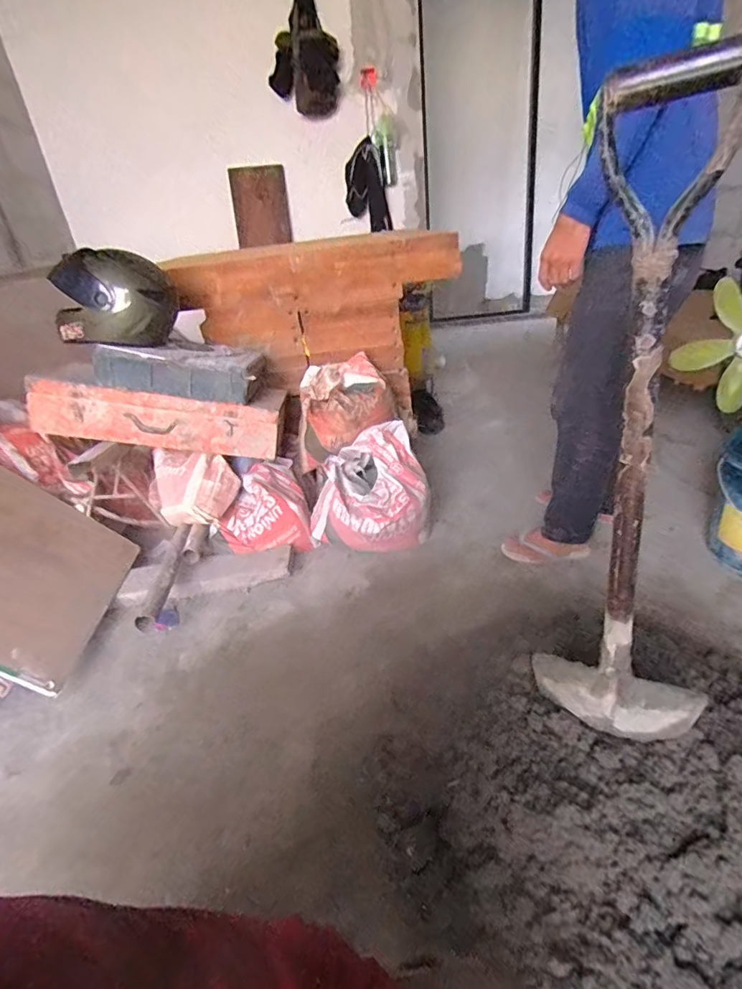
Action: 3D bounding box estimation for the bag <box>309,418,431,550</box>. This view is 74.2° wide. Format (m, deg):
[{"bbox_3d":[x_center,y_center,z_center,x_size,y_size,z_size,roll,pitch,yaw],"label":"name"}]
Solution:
[{"bbox_3d":[-0.001,0.003,1.437,0.381,0.388,0.231,-3,31,6],"label":"bag"}]

